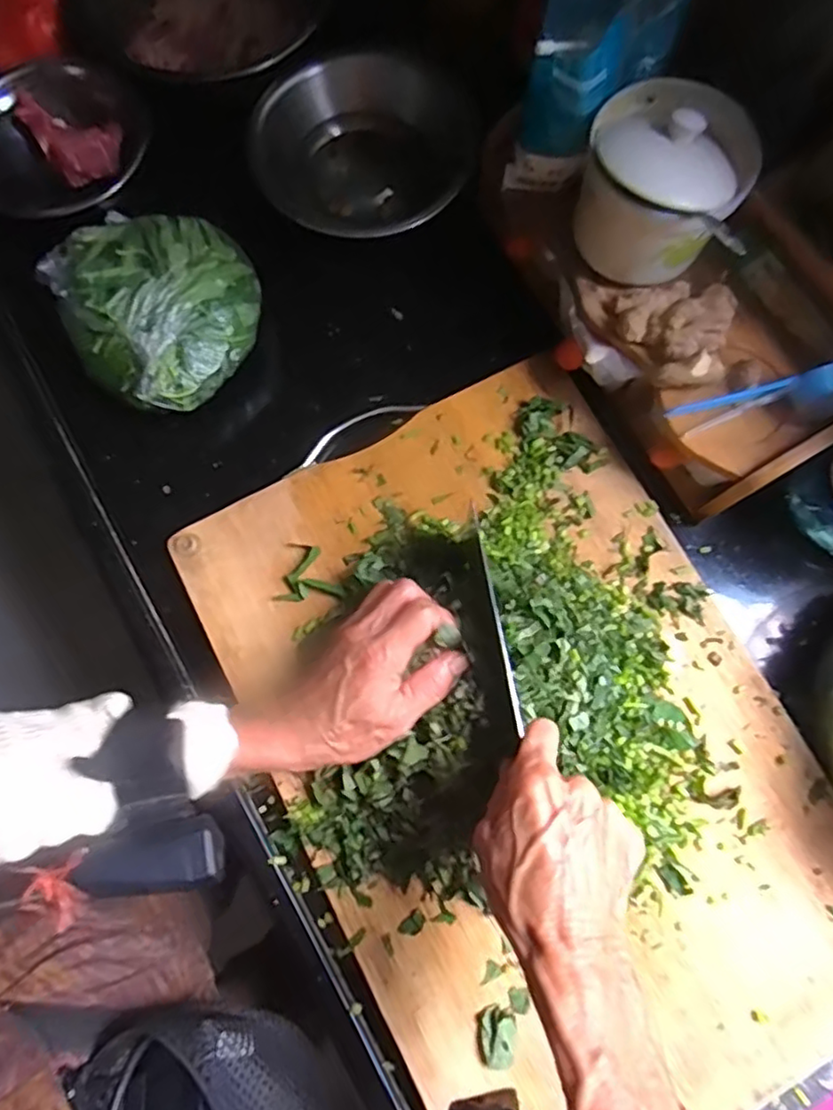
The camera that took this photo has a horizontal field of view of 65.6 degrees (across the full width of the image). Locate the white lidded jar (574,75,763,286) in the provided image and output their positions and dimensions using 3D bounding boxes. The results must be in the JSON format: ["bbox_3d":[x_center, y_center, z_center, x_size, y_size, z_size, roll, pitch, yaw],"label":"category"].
[{"bbox_3d":[0.155,-0.238,0.410,0.093,0.084,0.097,0,78,0],"label":"white lidded jar"}]

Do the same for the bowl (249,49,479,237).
[{"bbox_3d":[-0.042,-0.333,0.536,0.172,0.045,0.148,8,78,1],"label":"bowl"}]

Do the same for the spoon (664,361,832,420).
[{"bbox_3d":[0.224,-0.100,0.412,0.113,0.030,0.025,-7,78,-2],"label":"spoon"}]

